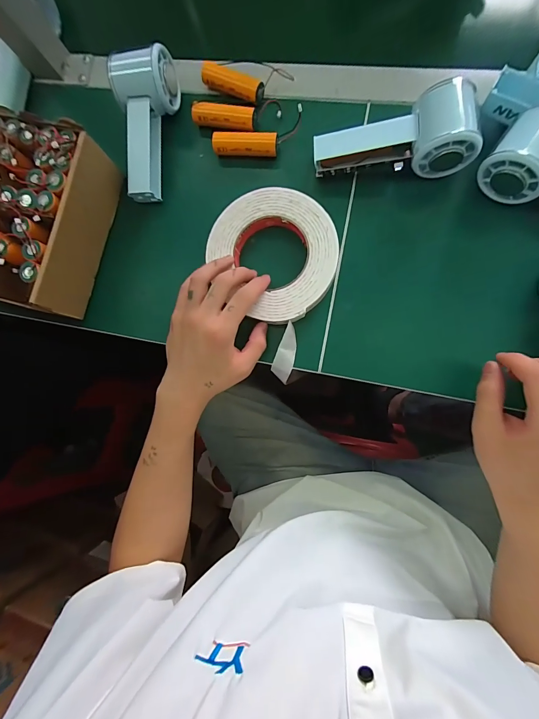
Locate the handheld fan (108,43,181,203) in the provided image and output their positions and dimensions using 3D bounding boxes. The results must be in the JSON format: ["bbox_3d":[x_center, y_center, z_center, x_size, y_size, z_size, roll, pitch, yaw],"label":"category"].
[{"bbox_3d":[-0.142,-0.259,0.362,0.051,0.064,0.149,10,87,9],"label":"handheld fan"}]

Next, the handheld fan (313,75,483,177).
[{"bbox_3d":[0.120,-0.222,0.320,0.146,0.046,0.067,4,86,9],"label":"handheld fan"}]

